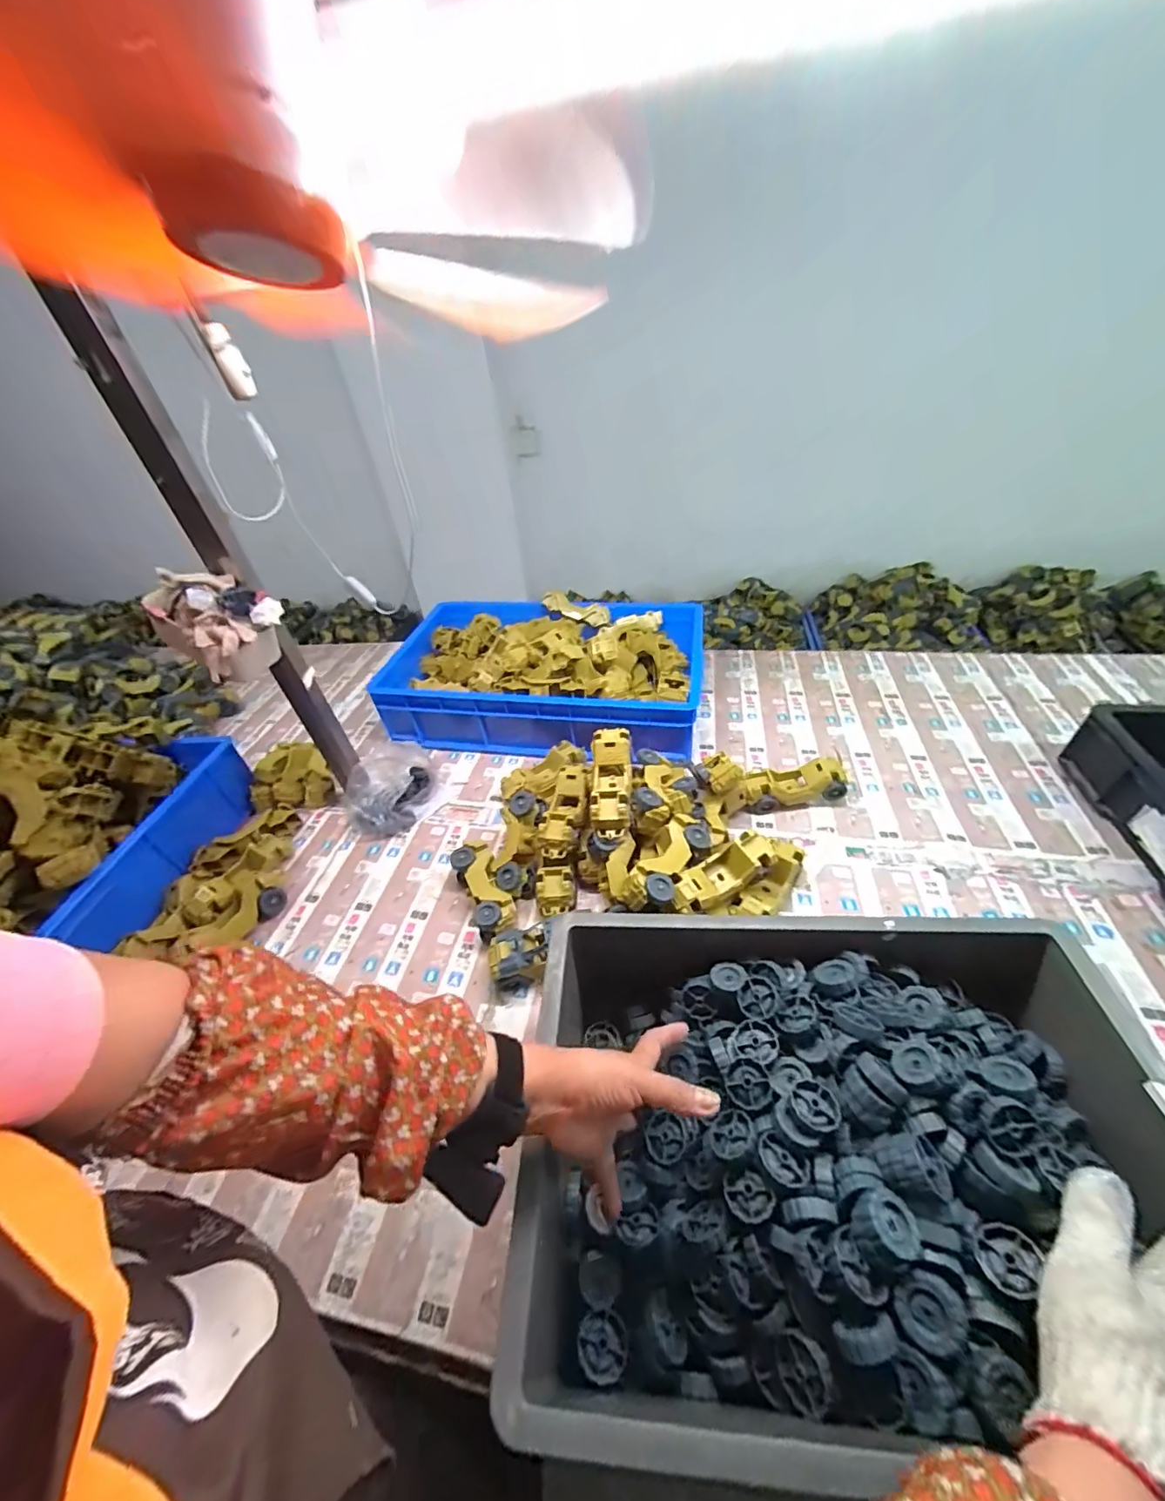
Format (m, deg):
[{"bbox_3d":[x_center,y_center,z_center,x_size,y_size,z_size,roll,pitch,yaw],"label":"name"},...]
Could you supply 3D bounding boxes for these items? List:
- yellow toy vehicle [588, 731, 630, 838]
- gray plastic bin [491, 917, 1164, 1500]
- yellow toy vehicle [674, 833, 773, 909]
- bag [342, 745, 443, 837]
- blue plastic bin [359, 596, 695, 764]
[{"bbox_3d":[0.041,0.049,0.732,0.058,0.057,0.166,-1,55,7],"label":"yellow toy vehicle"},{"bbox_3d":[0.212,0.340,0.447,0.500,0.144,0.358,0,40,8],"label":"gray plastic bin"},{"bbox_3d":[0.188,0.162,0.679,0.169,0.049,0.063,-26,45,-20],"label":"yellow toy vehicle"},{"bbox_3d":[-0.340,0.056,0.906,0.122,0.116,0.173,22,47,30],"label":"bag"},{"bbox_3d":[-0.075,-0.177,1.086,0.632,0.185,0.391,3,41,11],"label":"blue plastic bin"}]

